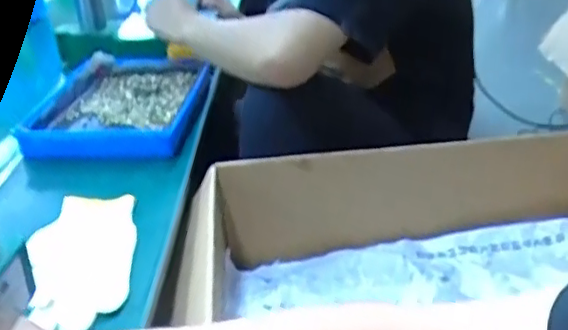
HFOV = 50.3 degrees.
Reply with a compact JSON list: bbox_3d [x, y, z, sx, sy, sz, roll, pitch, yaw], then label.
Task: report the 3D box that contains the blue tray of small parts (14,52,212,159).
[{"bbox_3d":[-0.265,-0.122,1.025,0.268,0.051,0.367,-4,28,0],"label":"blue tray of small parts"}]

